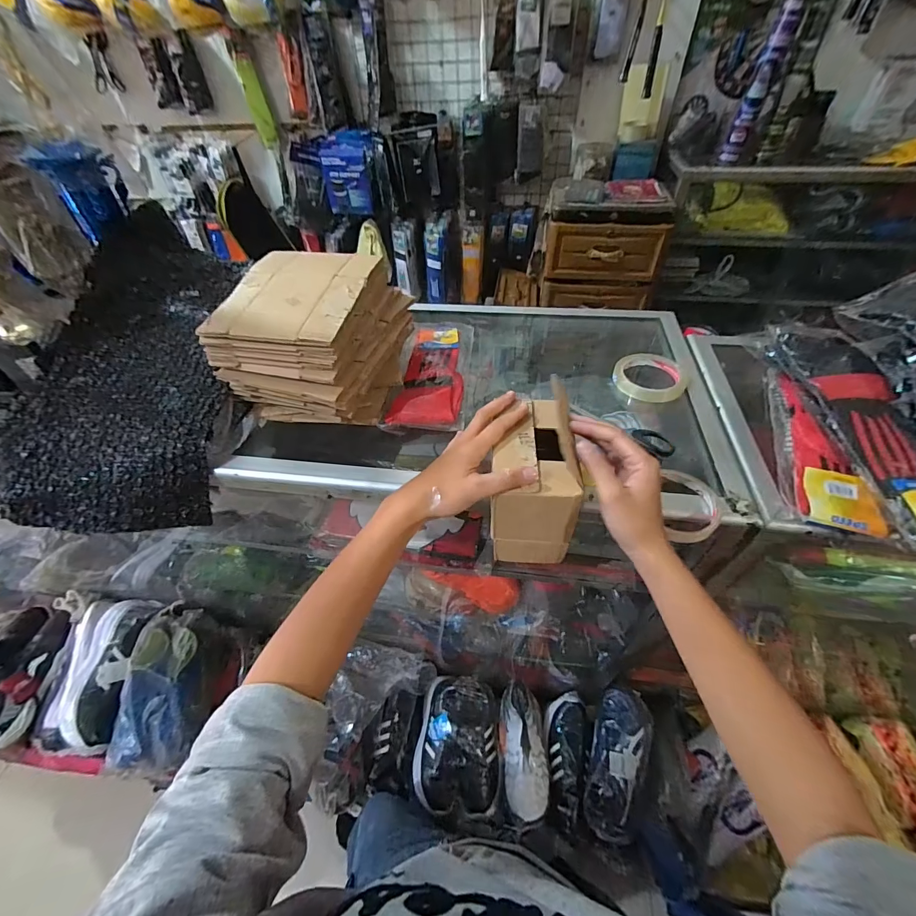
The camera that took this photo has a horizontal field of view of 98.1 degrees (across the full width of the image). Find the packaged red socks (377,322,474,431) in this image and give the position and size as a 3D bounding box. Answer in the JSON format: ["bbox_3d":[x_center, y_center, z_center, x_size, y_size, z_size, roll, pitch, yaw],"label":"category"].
[{"bbox_3d":[-0.037,-0.132,0.596,0.108,0.019,0.252,2,48,5],"label":"packaged red socks"}]

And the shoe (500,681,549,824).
[{"bbox_3d":[0.151,0.657,0.905,0.101,0.084,0.244,-1,48,2],"label":"shoe"}]

